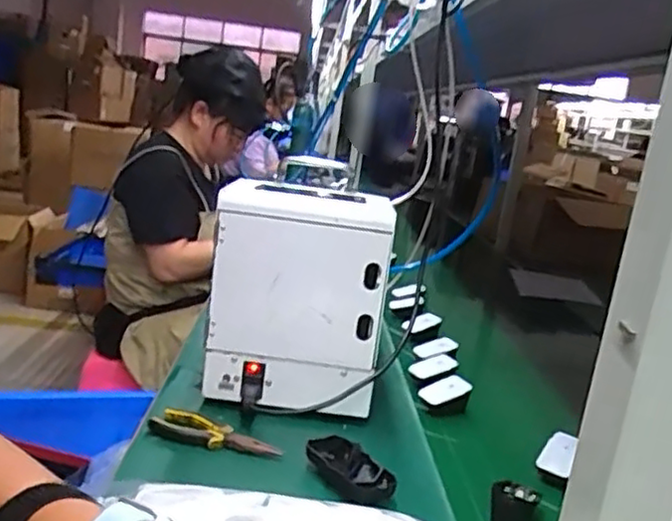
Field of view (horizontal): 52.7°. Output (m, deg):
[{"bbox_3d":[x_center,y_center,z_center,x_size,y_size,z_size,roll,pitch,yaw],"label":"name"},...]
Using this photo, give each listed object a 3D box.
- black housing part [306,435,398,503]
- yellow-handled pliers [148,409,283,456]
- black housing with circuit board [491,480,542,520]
[{"bbox_3d":[0.014,0.221,0.722,0.048,0.028,0.109,-7,22,-42],"label":"black housing part"},{"bbox_3d":[-0.138,0.200,0.774,0.150,0.014,0.045,10,14,14],"label":"yellow-handled pliers"},{"bbox_3d":[0.182,0.256,0.699,0.047,0.035,0.034,13,14,24],"label":"black housing with circuit board"}]

